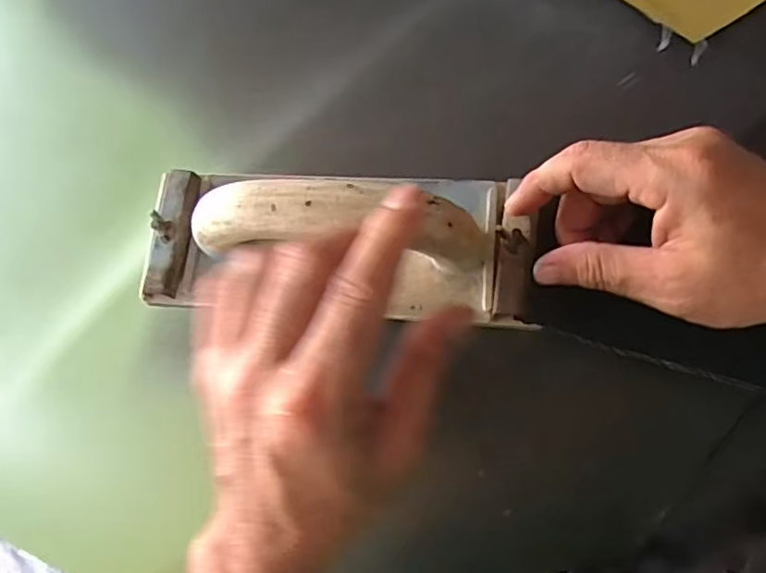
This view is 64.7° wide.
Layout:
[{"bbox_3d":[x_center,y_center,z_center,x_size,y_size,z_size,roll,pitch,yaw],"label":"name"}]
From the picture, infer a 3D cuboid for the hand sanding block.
[{"bbox_3d":[-0.027,-0.034,0.315,0.209,0.075,0.079,6,69,5],"label":"hand sanding block"}]

